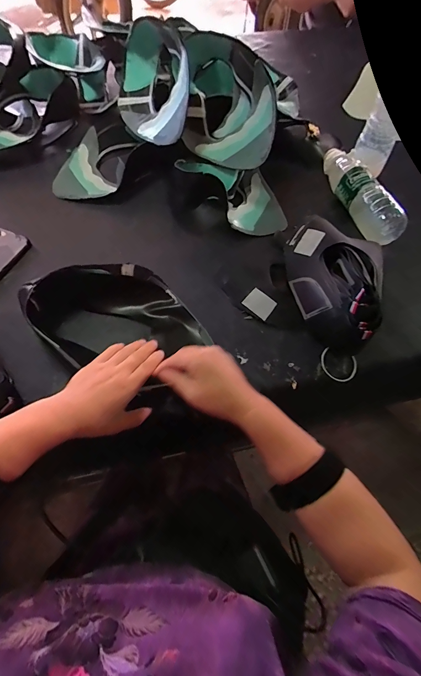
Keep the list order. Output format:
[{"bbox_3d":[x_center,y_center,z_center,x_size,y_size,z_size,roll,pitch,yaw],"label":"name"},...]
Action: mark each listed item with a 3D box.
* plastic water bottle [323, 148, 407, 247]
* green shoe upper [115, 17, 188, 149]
[{"bbox_3d":[0.263,-0.264,0.580,0.058,0.058,0.223,-11,62,-8],"label":"plastic water bottle"},{"bbox_3d":[-0.106,-0.442,0.564,0.116,0.107,0.255,-9,61,-7],"label":"green shoe upper"}]

